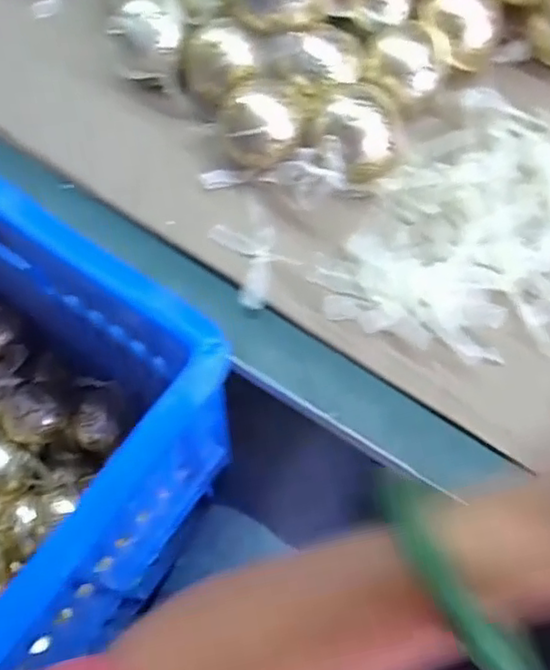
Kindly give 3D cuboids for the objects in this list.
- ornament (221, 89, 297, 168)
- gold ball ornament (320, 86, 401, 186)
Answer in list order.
[{"bbox_3d":[-0.008,-0.124,0.407,0.050,0.050,0.042,-1,66,0],"label":"ornament"},{"bbox_3d":[0.052,-0.121,0.402,0.039,0.045,0.042,0,66,0],"label":"gold ball ornament"}]

